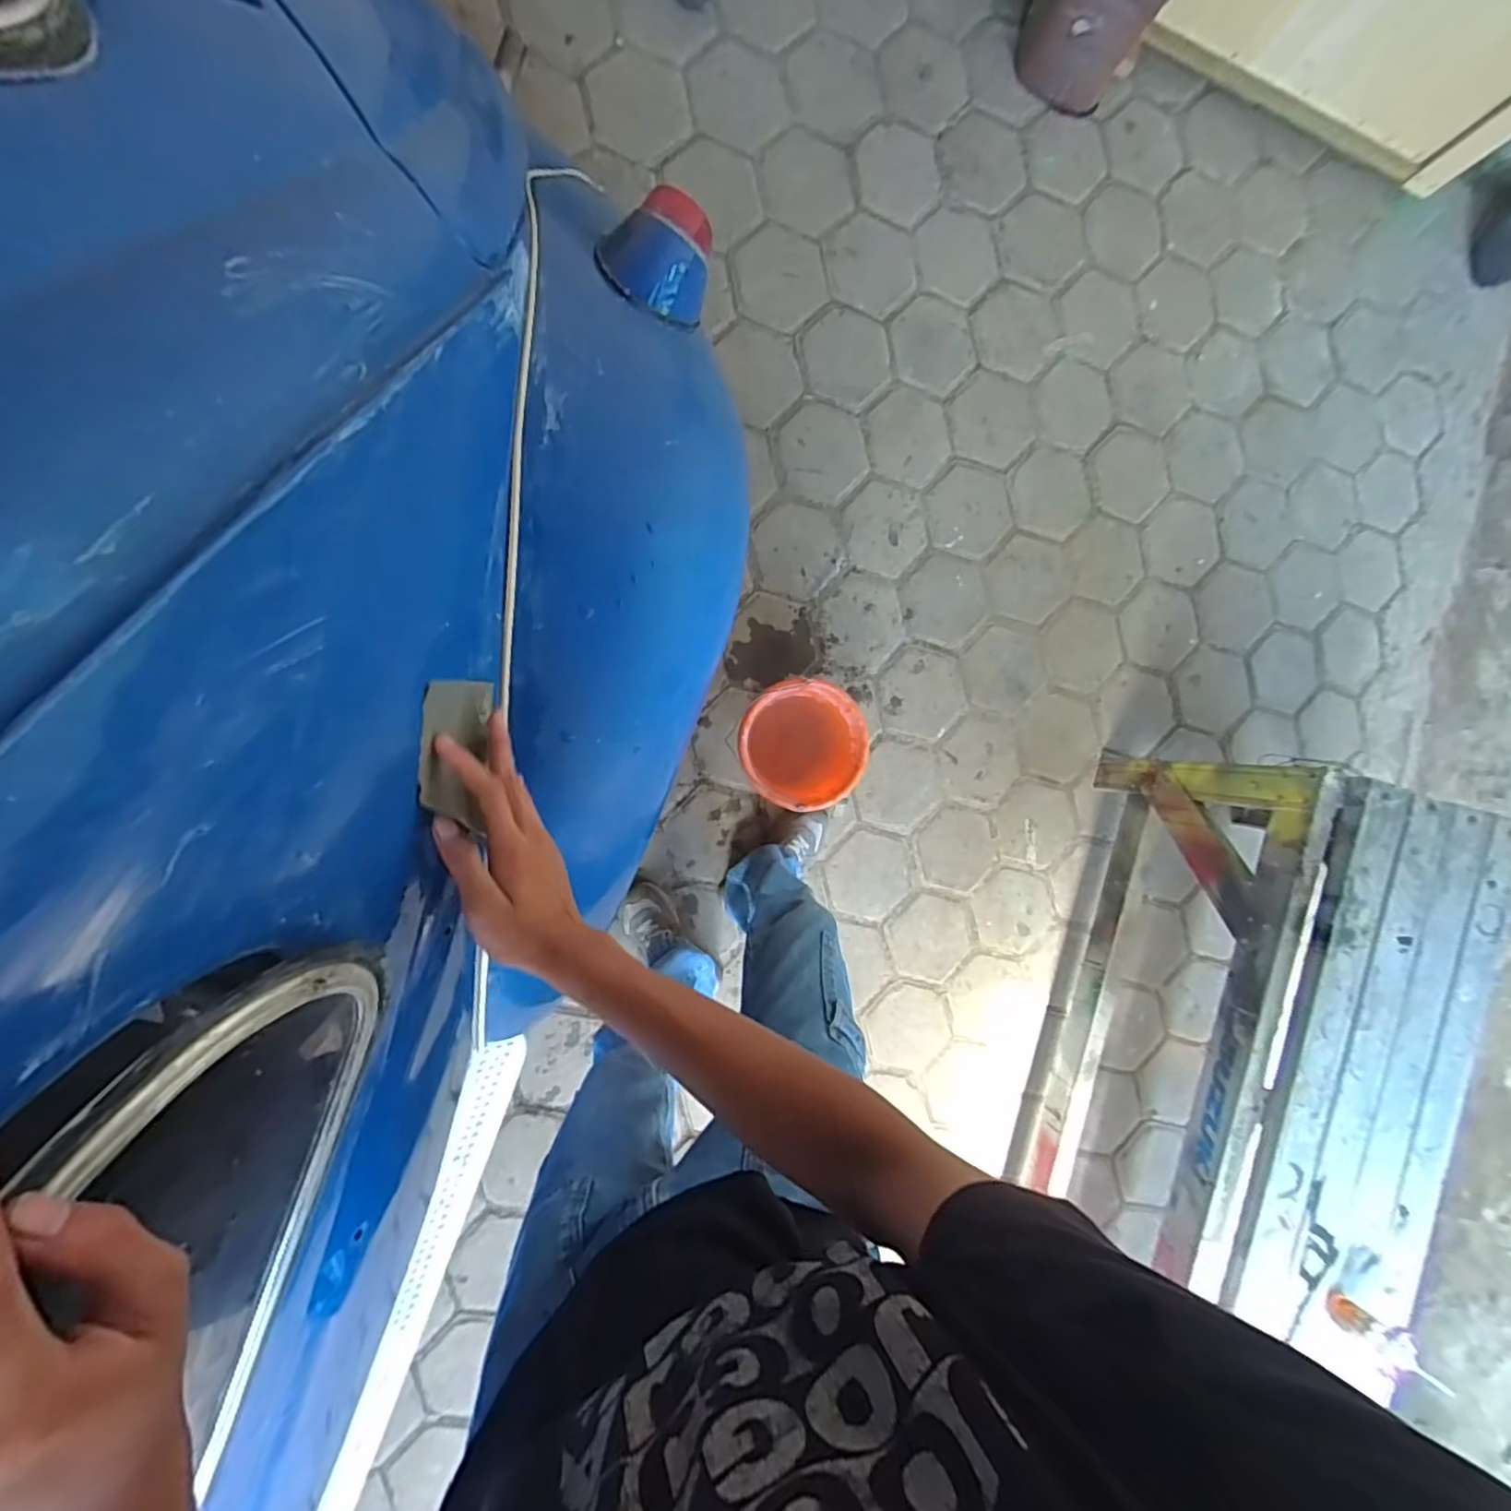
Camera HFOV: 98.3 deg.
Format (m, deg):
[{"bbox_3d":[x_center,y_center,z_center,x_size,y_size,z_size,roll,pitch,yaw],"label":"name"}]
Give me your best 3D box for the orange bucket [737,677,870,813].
[{"bbox_3d":[0.084,-0.027,1.293,0.245,0.166,0.244,0,92,-10],"label":"orange bucket"}]

